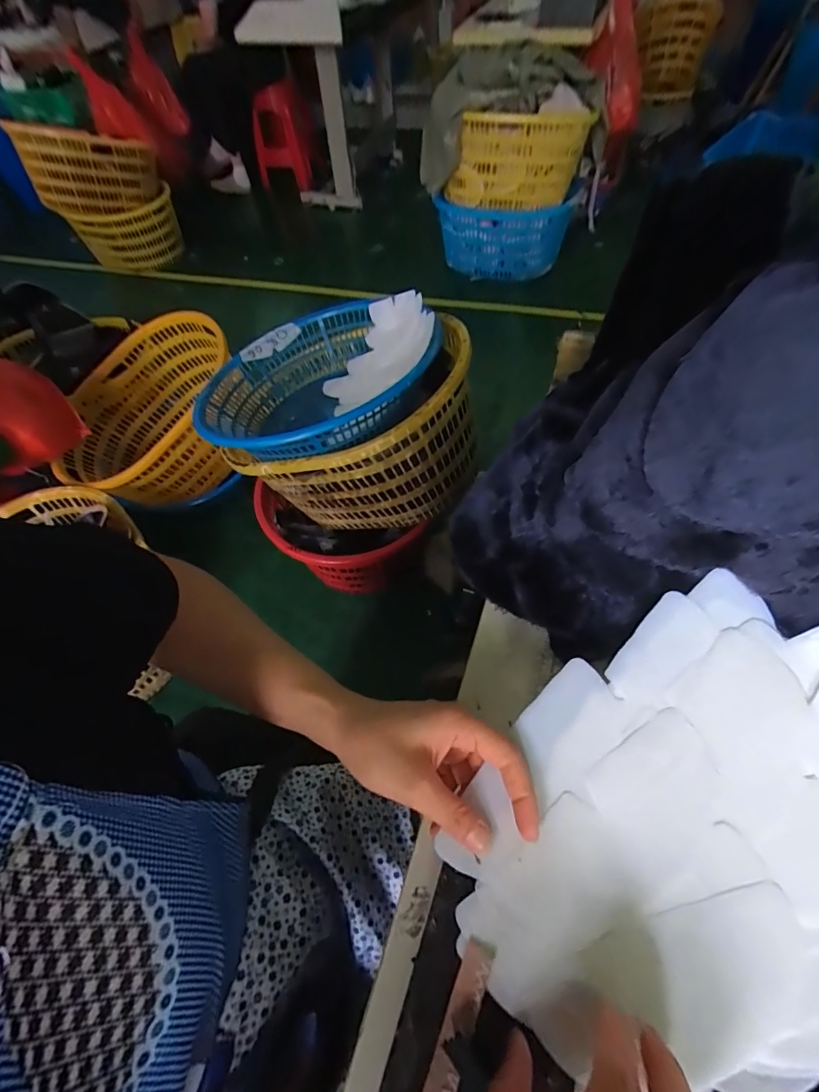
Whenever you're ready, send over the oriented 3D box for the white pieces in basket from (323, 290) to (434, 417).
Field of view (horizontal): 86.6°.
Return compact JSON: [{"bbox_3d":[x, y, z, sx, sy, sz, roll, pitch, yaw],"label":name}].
[{"bbox_3d":[-0.093,-0.483,1.058,0.283,0.220,0.225,-4,57,2],"label":"white pieces in basket"}]

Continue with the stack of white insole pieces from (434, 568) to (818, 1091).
[{"bbox_3d":[0.177,0.178,0.233,0.276,0.029,0.255,-38,67,6],"label":"stack of white insole pieces"}]

